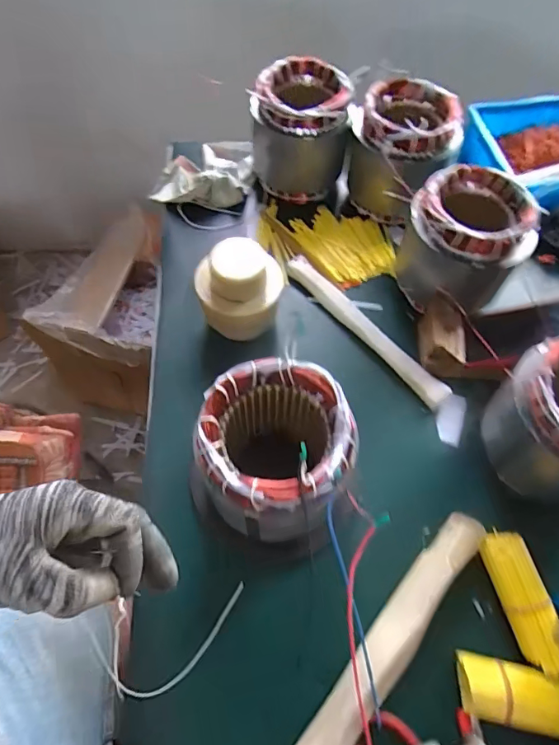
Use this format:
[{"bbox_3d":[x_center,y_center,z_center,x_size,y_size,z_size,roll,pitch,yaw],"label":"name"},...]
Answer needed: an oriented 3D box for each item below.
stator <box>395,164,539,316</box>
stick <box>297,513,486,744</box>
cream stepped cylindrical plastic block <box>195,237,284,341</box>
[{"bbox_3d":[0.248,-0.170,0.672,0.155,0.146,0.140,15,61,7],"label":"stator"},{"bbox_3d":[0.104,0.283,0.492,0.047,0.037,0.339,37,66,18],"label":"stick"},{"bbox_3d":[-0.055,-0.098,0.656,0.116,0.134,0.092,-7,61,-5],"label":"cream stepped cylindrical plastic block"}]

